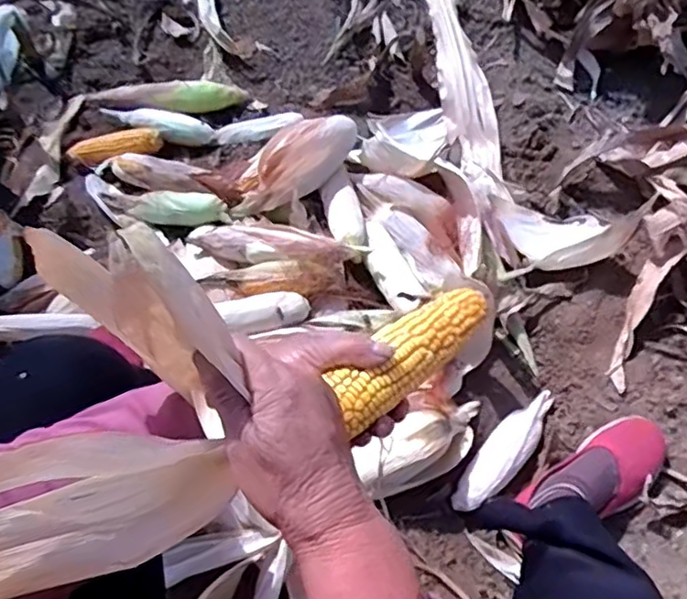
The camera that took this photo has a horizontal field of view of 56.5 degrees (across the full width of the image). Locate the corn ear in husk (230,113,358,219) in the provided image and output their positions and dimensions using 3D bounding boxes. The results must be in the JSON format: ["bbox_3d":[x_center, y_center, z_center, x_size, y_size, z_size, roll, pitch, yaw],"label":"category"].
[{"bbox_3d":[-0.080,-0.222,1.008,0.106,0.073,0.230,36,70,15],"label":"corn ear in husk"}]

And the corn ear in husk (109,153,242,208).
[{"bbox_3d":[-0.281,-0.204,1.057,0.257,0.050,0.058,18,67,8],"label":"corn ear in husk"}]

